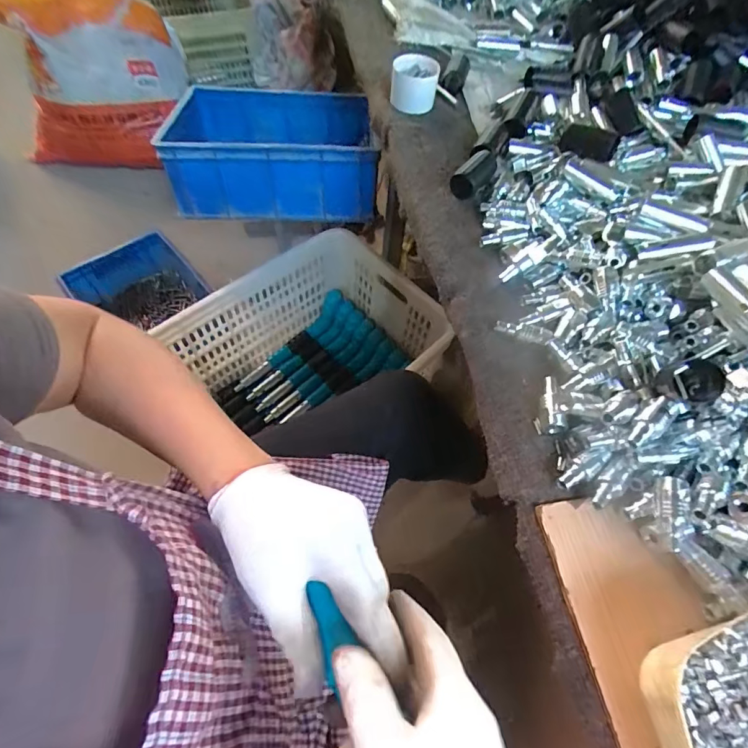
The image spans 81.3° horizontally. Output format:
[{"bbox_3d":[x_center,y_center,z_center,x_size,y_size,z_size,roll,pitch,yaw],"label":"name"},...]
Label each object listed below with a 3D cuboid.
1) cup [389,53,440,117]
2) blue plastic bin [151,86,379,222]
[{"bbox_3d":[0.057,-0.409,0.616,0.063,0.051,0.063,1,61,-3],"label":"cup"},{"bbox_3d":[-0.174,-0.436,0.841,0.365,0.150,0.260,5,60,-1],"label":"blue plastic bin"}]

